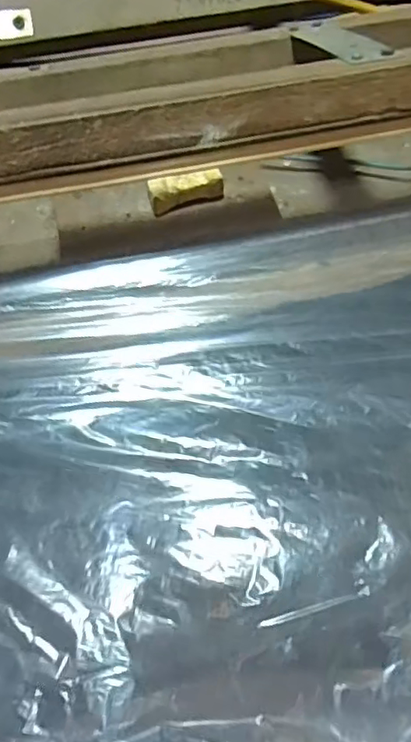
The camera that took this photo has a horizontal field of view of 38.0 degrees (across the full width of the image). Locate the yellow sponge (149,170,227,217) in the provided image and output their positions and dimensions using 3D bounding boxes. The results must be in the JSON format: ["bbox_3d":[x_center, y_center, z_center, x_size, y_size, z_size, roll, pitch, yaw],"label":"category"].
[{"bbox_3d":[-0.012,-0.118,0.387,0.049,0.019,0.011,-14,62,-6],"label":"yellow sponge"}]

